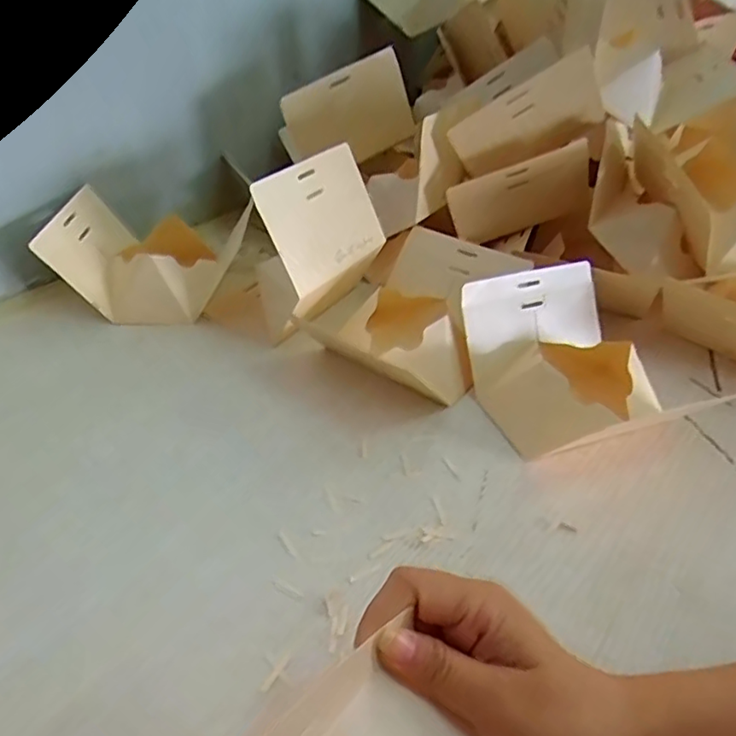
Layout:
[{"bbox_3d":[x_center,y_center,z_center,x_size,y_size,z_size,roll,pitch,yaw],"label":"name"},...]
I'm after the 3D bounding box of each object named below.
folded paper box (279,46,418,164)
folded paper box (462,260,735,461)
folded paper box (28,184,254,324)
[{"bbox_3d":[-0.022,-0.250,0.607,0.131,0.084,0.026,-23,13,10],"label":"folded paper box"},{"bbox_3d":[0.153,-0.008,0.469,0.129,0.073,0.138,-12,41,-17],"label":"folded paper box"},{"bbox_3d":[-0.208,-0.112,0.578,0.159,0.069,0.136,6,39,4],"label":"folded paper box"}]

